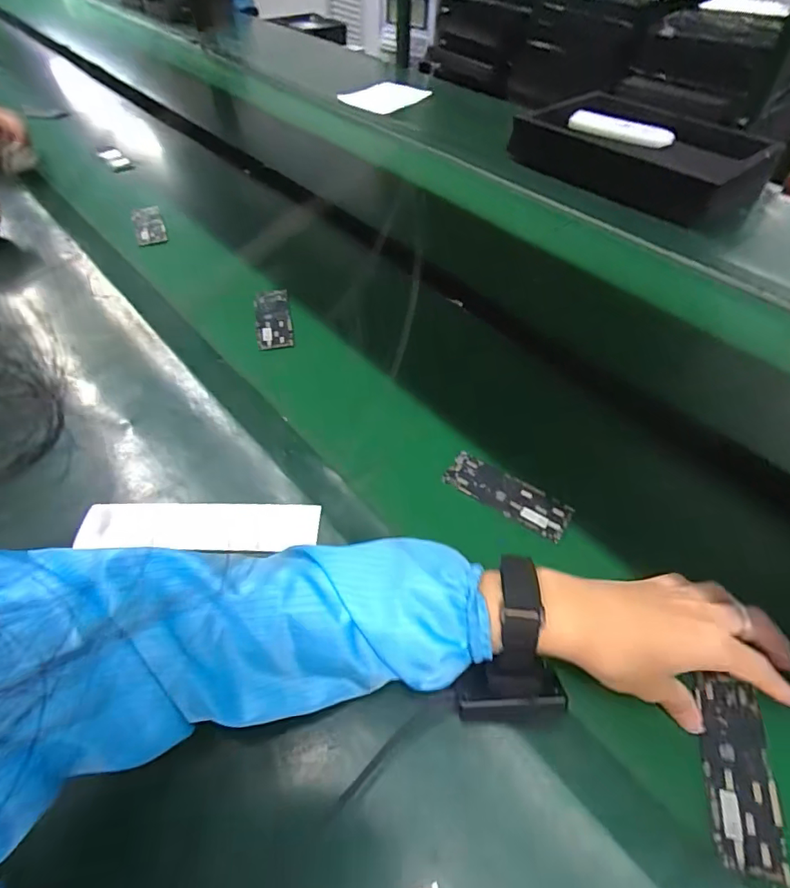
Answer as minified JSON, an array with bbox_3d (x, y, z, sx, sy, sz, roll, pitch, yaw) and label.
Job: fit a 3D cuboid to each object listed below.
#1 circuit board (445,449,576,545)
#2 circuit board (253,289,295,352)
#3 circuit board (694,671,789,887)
[{"bbox_3d":[0.111,0.049,0.486,0.121,0.009,0.044,28,57,20],"label":"circuit board"},{"bbox_3d":[-0.163,-0.166,0.660,0.046,0.012,0.119,-10,53,-8],"label":"circuit board"},{"bbox_3d":[0.233,0.221,0.336,0.044,0.004,0.113,11,52,8],"label":"circuit board"}]

